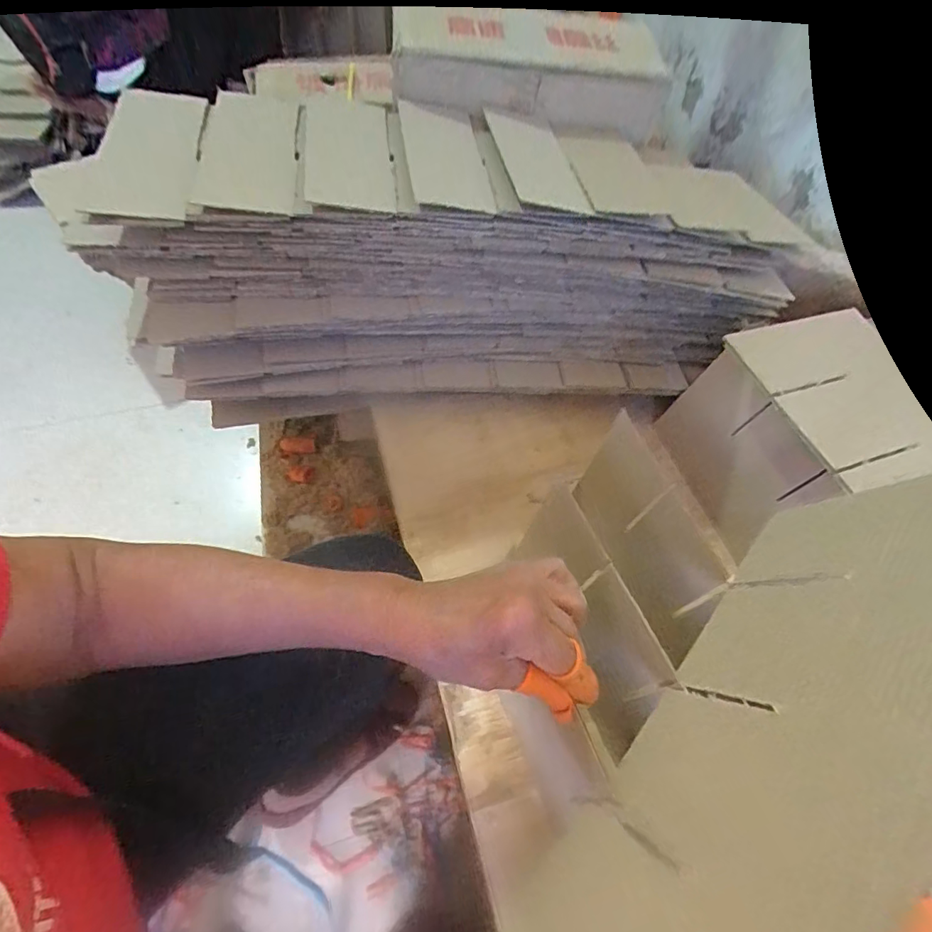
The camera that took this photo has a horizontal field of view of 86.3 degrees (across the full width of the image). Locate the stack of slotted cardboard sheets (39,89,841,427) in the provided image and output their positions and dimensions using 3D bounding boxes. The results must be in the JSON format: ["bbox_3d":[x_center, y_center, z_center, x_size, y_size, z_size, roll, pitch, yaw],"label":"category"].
[{"bbox_3d":[0.006,-0.221,0.526,0.660,0.276,0.223,1,59,-3],"label":"stack of slotted cardboard sheets"}]

